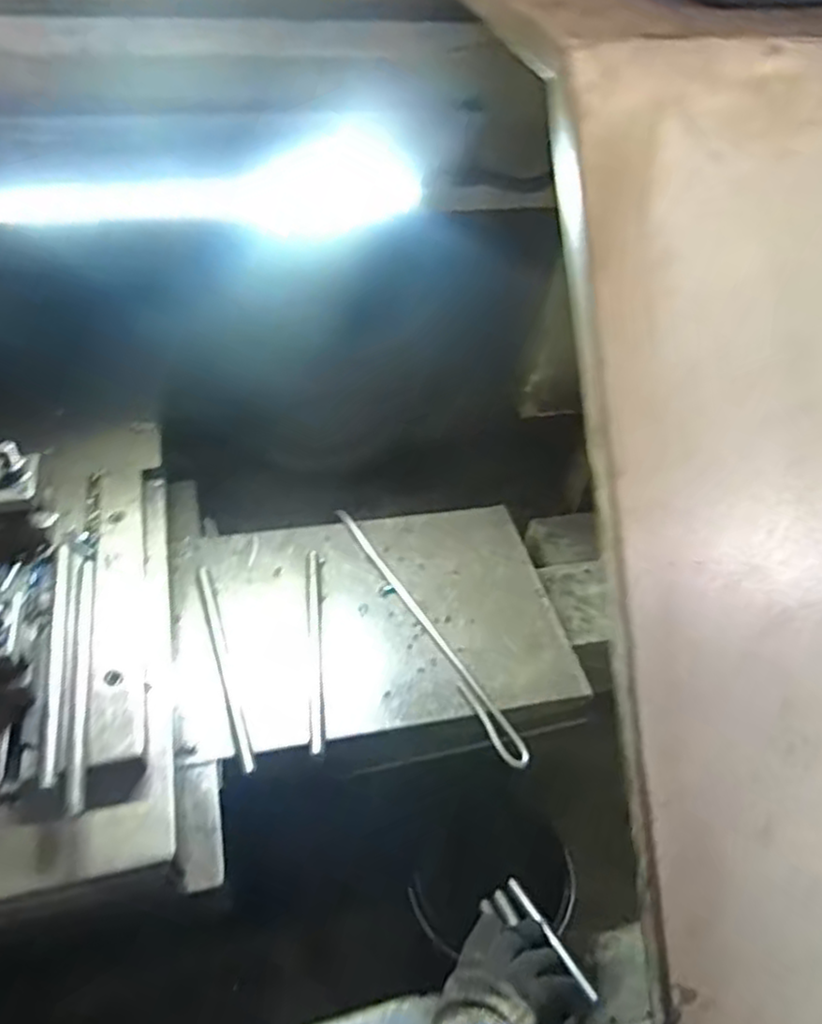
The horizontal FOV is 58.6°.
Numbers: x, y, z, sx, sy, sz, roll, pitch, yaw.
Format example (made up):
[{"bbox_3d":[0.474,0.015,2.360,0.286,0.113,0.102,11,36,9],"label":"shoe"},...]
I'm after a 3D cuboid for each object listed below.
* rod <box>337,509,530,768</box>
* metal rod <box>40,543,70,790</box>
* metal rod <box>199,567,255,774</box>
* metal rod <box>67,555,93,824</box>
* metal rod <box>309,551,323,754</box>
[{"bbox_3d":[0.014,0.123,0.820,0.024,0.014,0.379,-21,51,-23],"label":"rod"},{"bbox_3d":[-0.310,0.123,0.645,0.013,0.007,0.243,-8,47,-13],"label":"metal rod"},{"bbox_3d":[-0.192,0.152,0.750,0.013,0.008,0.251,-12,48,-16],"label":"metal rod"},{"bbox_3d":[-0.285,0.139,0.635,0.011,0.005,0.250,-8,47,-13],"label":"metal rod"},{"bbox_3d":[-0.101,0.138,0.775,0.012,0.006,0.246,-2,46,-6],"label":"metal rod"}]

